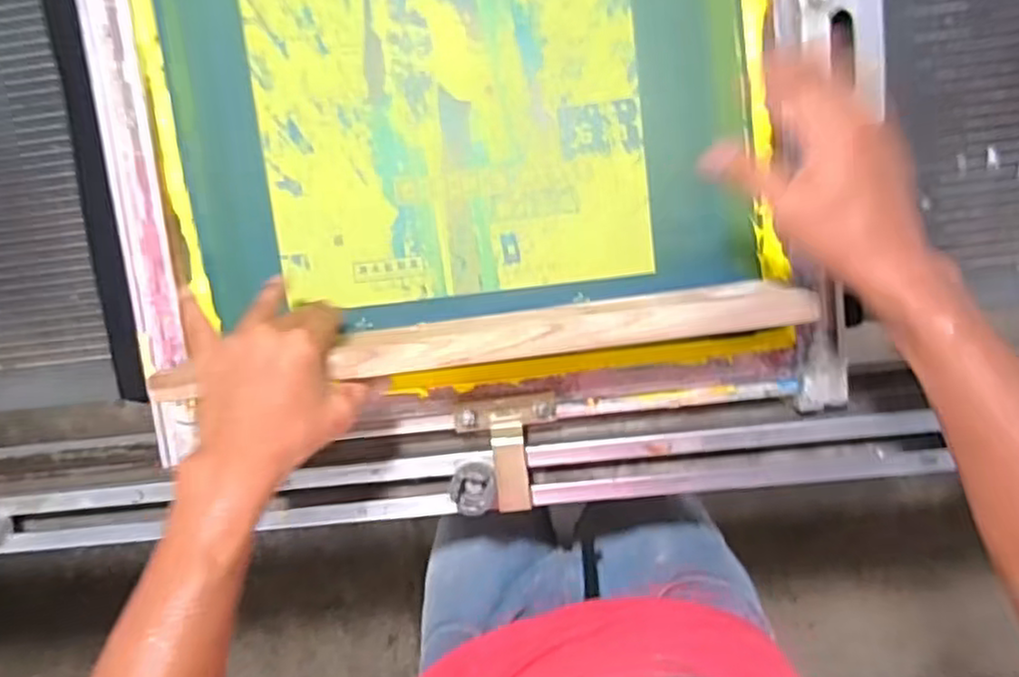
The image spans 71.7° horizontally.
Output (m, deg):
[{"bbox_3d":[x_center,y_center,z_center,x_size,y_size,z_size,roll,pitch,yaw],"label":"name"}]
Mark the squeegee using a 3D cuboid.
[{"bbox_3d":[-0.021,0.000,0.504,0.444,0.078,0.026,-7,99,5],"label":"squeegee"}]

